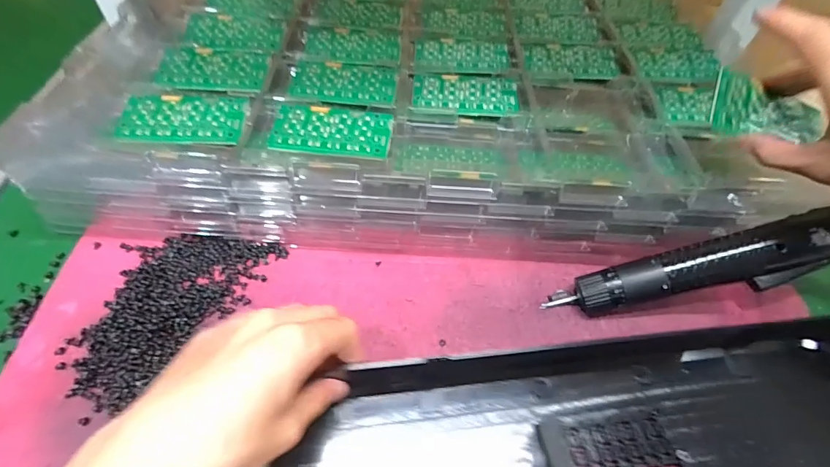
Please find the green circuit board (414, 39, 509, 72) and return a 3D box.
[{"bbox_3d":[0.047,-0.181,0.419,0.094,0.009,0.042,4,53,-3],"label":"green circuit board"}]

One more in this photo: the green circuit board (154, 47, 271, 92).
[{"bbox_3d":[-0.181,-0.145,0.365,0.094,0.005,0.055,4,64,-1],"label":"green circuit board"}]

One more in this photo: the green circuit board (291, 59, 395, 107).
[{"bbox_3d":[-0.063,-0.136,0.372,0.091,0.009,0.051,6,52,-2],"label":"green circuit board"}]

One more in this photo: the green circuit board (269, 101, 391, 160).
[{"bbox_3d":[-0.067,-0.084,0.329,0.095,0.004,0.050,12,53,3],"label":"green circuit board"}]

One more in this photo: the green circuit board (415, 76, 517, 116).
[{"bbox_3d":[0.046,-0.128,0.375,0.094,0.005,0.045,5,53,-3],"label":"green circuit board"}]

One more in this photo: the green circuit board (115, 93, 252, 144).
[{"bbox_3d":[-0.183,-0.092,0.323,0.093,0.006,0.049,4,53,-4],"label":"green circuit board"}]

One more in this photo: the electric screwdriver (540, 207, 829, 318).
[{"bbox_3d":[0.216,0.029,0.313,0.212,0.030,0.038,-17,51,15],"label":"electric screwdriver"}]

